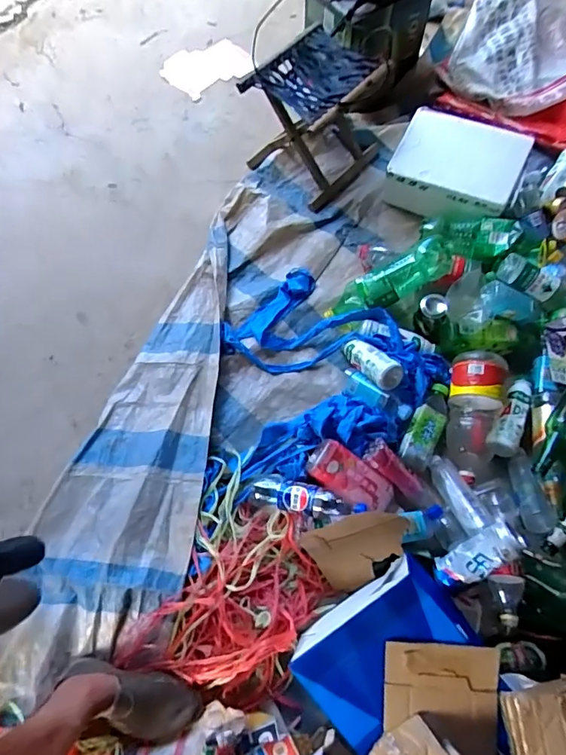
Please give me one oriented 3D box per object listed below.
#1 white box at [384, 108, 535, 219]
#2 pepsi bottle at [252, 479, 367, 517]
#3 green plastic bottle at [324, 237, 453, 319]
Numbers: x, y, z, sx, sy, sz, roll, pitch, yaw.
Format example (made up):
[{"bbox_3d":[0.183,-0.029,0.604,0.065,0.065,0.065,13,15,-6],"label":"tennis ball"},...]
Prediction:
[{"bbox_3d":[0.467,-0.577,1.289,0.315,0.135,0.251,24,74,8],"label":"white box"},{"bbox_3d":[0.051,0.252,0.980,0.243,0.055,0.064,5,71,20],"label":"pepsi bottle"},{"bbox_3d":[0.261,-0.243,1.203,0.329,0.119,0.107,-31,107,-9],"label":"green plastic bottle"}]

